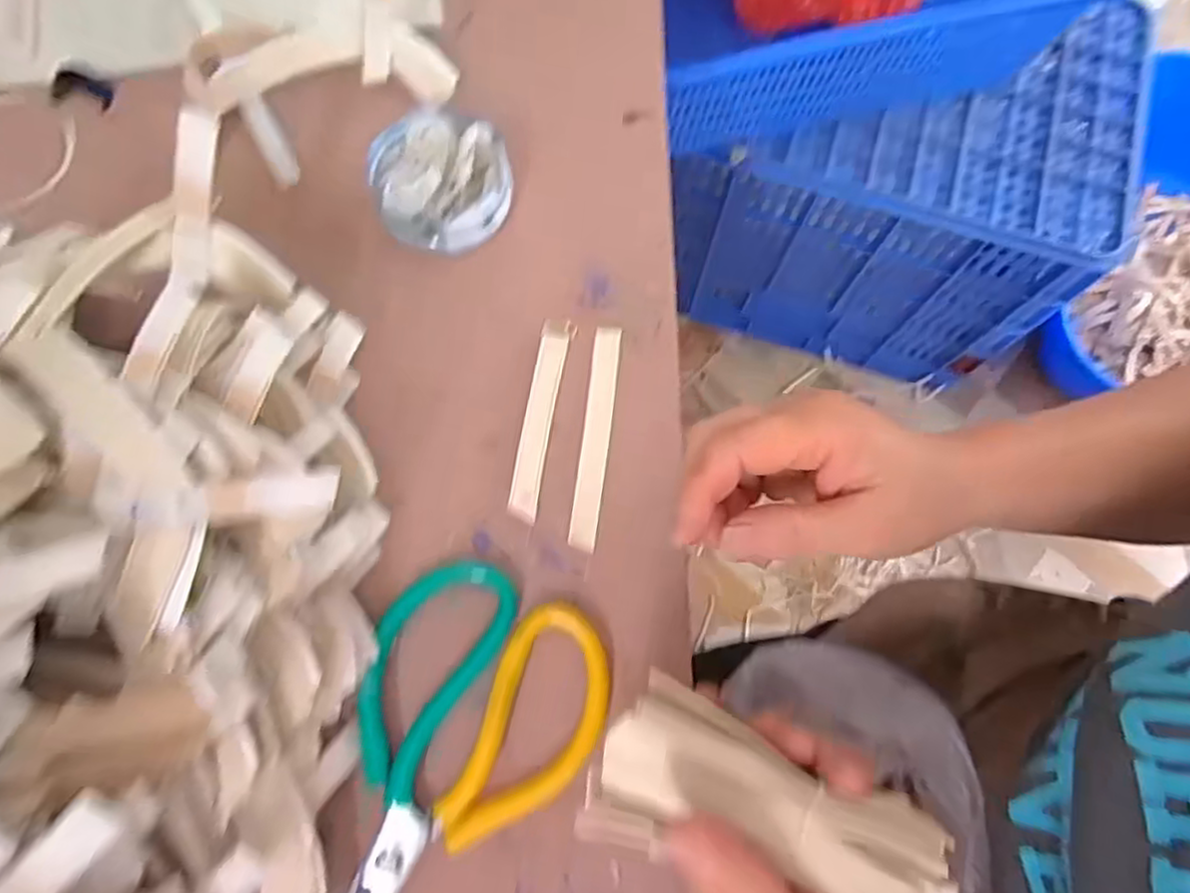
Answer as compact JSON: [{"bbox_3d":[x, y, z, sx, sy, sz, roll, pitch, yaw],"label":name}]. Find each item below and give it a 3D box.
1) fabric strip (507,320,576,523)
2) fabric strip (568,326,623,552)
[{"bbox_3d":[-0.027,-0.016,0.337,0.015,0.004,0.101,11,74,2],"label":"fabric strip"},{"bbox_3d":[0.001,-0.005,0.342,0.014,0.008,0.112,7,74,1],"label":"fabric strip"}]

